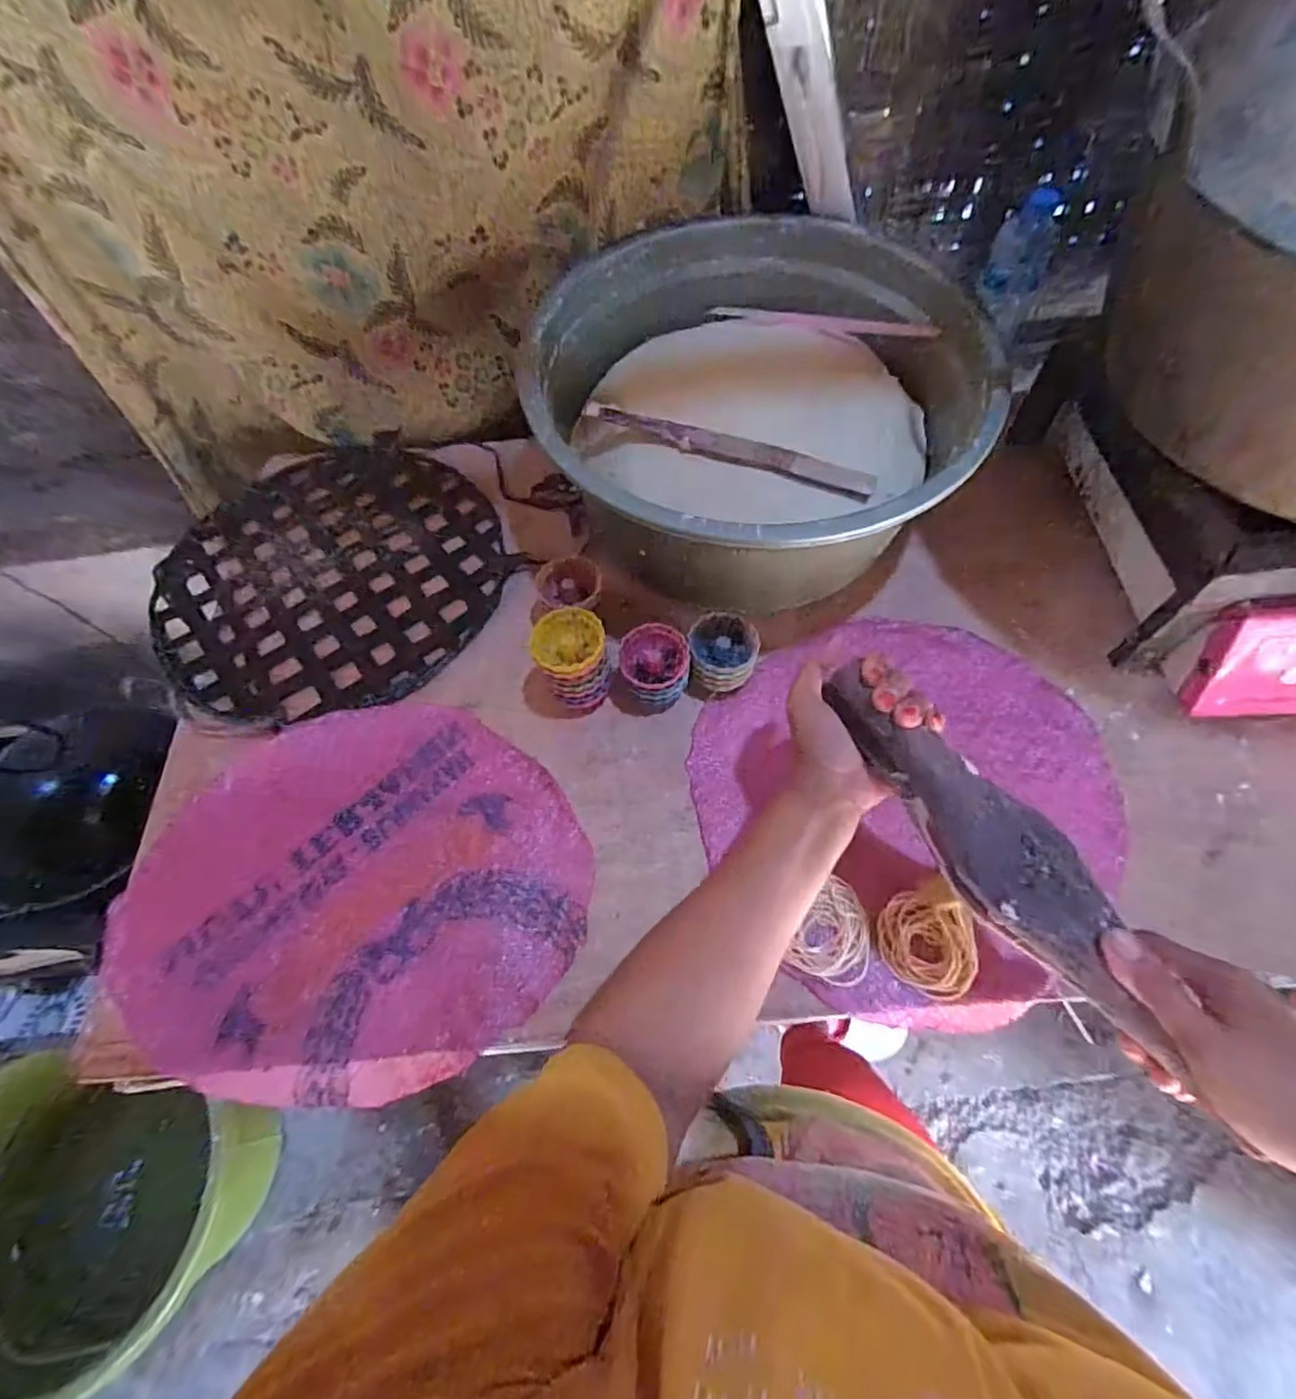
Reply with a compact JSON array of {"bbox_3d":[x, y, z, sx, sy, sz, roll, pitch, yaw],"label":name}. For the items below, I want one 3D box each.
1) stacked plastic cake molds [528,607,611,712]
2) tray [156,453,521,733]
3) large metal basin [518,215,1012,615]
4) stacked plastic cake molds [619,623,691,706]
[{"bbox_3d":[-0.066,-0.031,0.547,0.061,0.081,0.072,-10,63,-4],"label":"stacked plastic cake molds"},{"bbox_3d":[-0.335,-0.138,0.651,0.344,0.025,0.343,-1,63,1],"label":"tray"},{"bbox_3d":[0.101,-0.265,0.606,0.399,0.179,0.384,-1,63,1],"label":"large metal basin"},{"bbox_3d":[0.006,-0.026,0.552,0.058,0.056,0.062,-1,63,1],"label":"stacked plastic cake molds"}]

